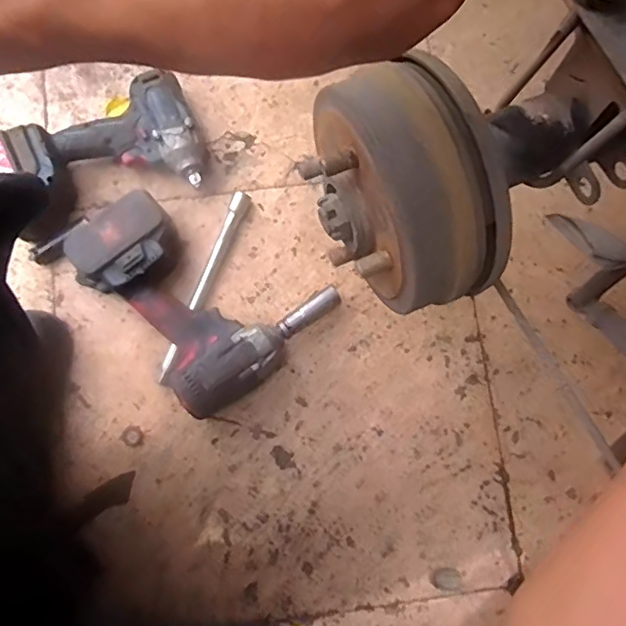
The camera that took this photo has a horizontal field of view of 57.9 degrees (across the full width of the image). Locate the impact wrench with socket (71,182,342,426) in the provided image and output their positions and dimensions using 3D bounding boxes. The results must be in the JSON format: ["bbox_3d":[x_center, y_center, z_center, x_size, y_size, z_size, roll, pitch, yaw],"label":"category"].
[{"bbox_3d":[-0.128,-0.030,0.639,0.249,0.079,0.204,43,82,8],"label":"impact wrench with socket"}]

